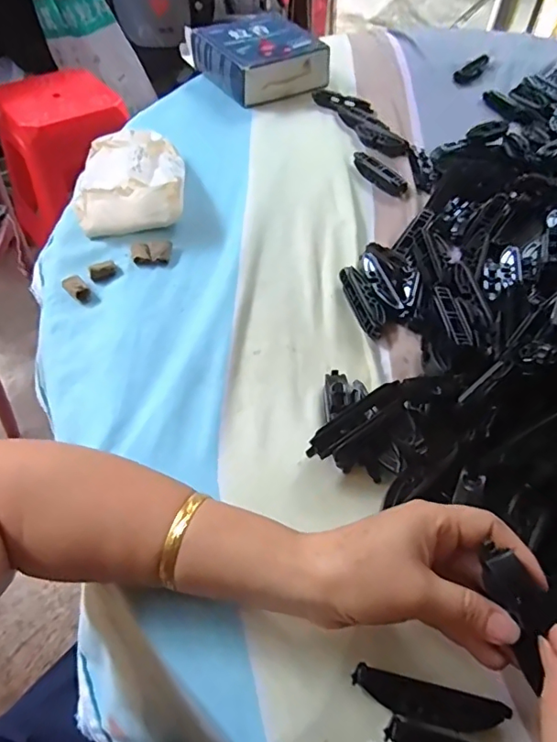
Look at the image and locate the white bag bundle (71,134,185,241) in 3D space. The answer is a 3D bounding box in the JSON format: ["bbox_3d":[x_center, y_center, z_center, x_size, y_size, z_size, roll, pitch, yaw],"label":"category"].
[{"bbox_3d":[-0.152,-0.203,0.531,0.109,0.039,0.146,-6,54,-7],"label":"white bag bundle"}]

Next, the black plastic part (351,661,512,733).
[{"bbox_3d":[0.079,0.177,0.277,0.079,0.014,0.018,13,54,7],"label":"black plastic part"}]

